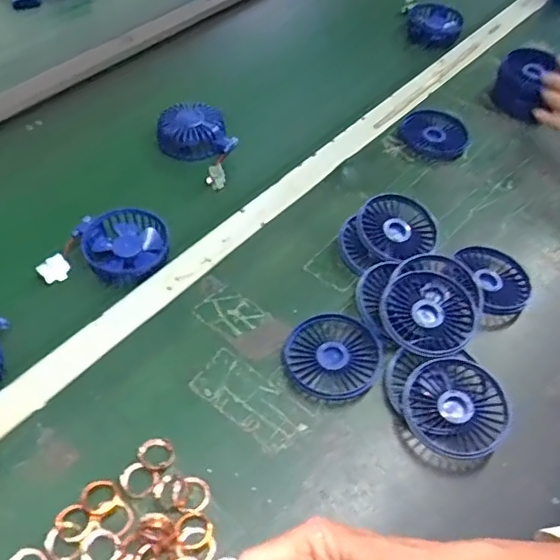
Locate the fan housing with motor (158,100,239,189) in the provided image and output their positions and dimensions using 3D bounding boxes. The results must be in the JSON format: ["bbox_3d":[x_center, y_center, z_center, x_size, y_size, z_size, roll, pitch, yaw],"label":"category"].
[{"bbox_3d":[-0.098,-0.176,0.728,0.074,0.037,0.137,-34,60,-26],"label":"fan housing with motor"}]

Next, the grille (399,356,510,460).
[{"bbox_3d":[0.151,0.111,0.503,0.083,0.023,0.086,1,52,-2],"label":"grille"}]

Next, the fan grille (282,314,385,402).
[{"bbox_3d":[0.049,0.071,0.535,0.085,0.018,0.082,1,52,-2],"label":"fan grille"}]

